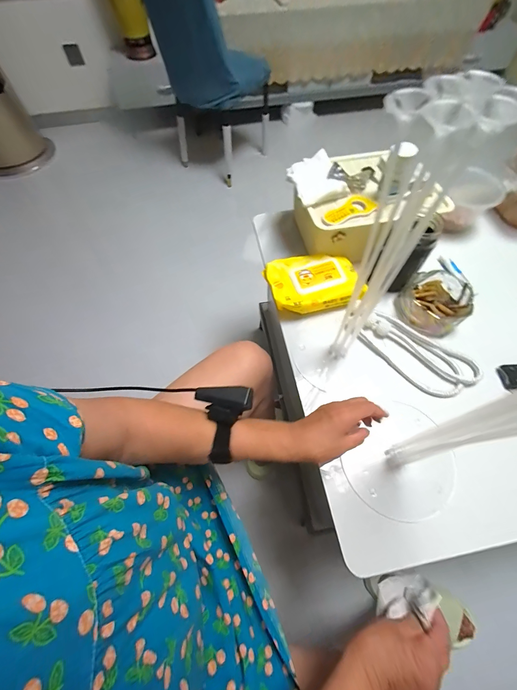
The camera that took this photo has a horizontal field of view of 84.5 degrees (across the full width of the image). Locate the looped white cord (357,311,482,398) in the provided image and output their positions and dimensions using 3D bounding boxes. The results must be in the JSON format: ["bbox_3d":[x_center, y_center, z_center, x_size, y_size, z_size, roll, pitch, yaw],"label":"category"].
[{"bbox_3d":[0.269,0.014,0.489,0.188,0.023,0.089,39,72,20],"label":"looped white cord"}]

